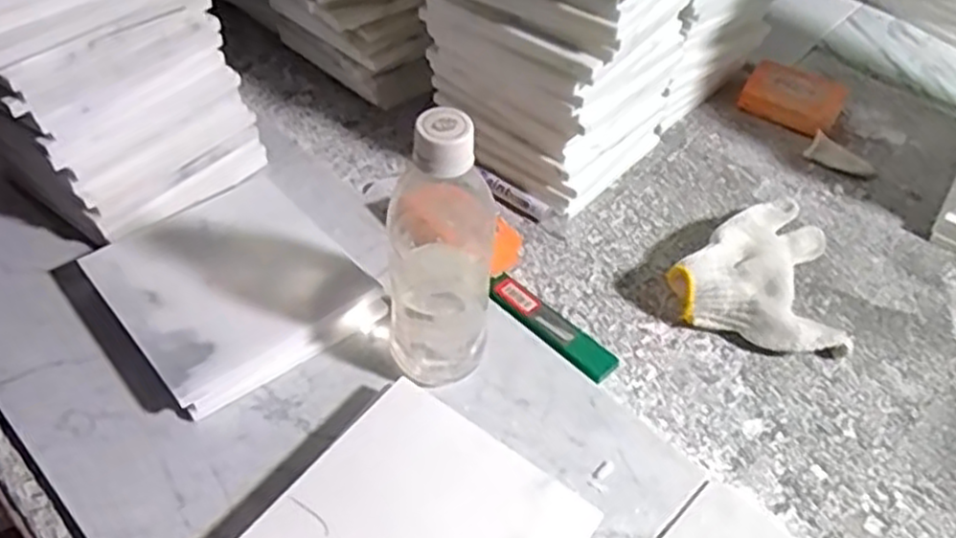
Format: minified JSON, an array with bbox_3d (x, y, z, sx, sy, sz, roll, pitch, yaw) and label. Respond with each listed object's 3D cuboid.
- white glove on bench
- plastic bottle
[{"bbox_3d":[0.226,-0.002,0.609,0.138,0.055,0.143,12,48,9],"label":"white glove on bench"},{"bbox_3d":[-0.026,-0.009,0.468,0.062,0.212,0.058,-3,48,-4],"label":"plastic bottle"}]

